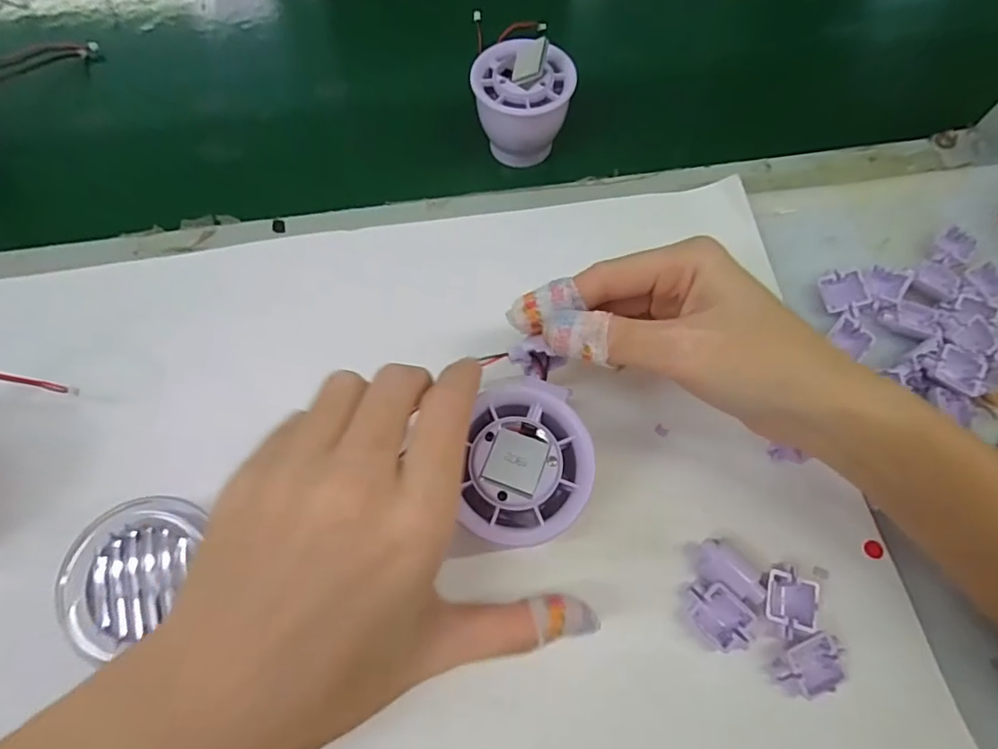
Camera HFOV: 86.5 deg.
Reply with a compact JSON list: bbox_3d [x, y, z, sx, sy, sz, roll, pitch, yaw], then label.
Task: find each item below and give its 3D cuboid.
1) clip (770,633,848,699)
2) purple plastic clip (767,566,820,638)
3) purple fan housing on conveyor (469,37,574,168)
[{"bbox_3d":[0.123,0.115,0.211,0.029,0.012,0.017,-24,70,-9],"label":"clip"},{"bbox_3d":[0.120,0.094,0.220,0.020,0.011,0.025,12,69,5],"label":"purple plastic clip"},{"bbox_3d":[0.014,-0.162,0.317,0.055,0.064,0.047,1,68,1],"label":"purple fan housing on conveyor"}]

